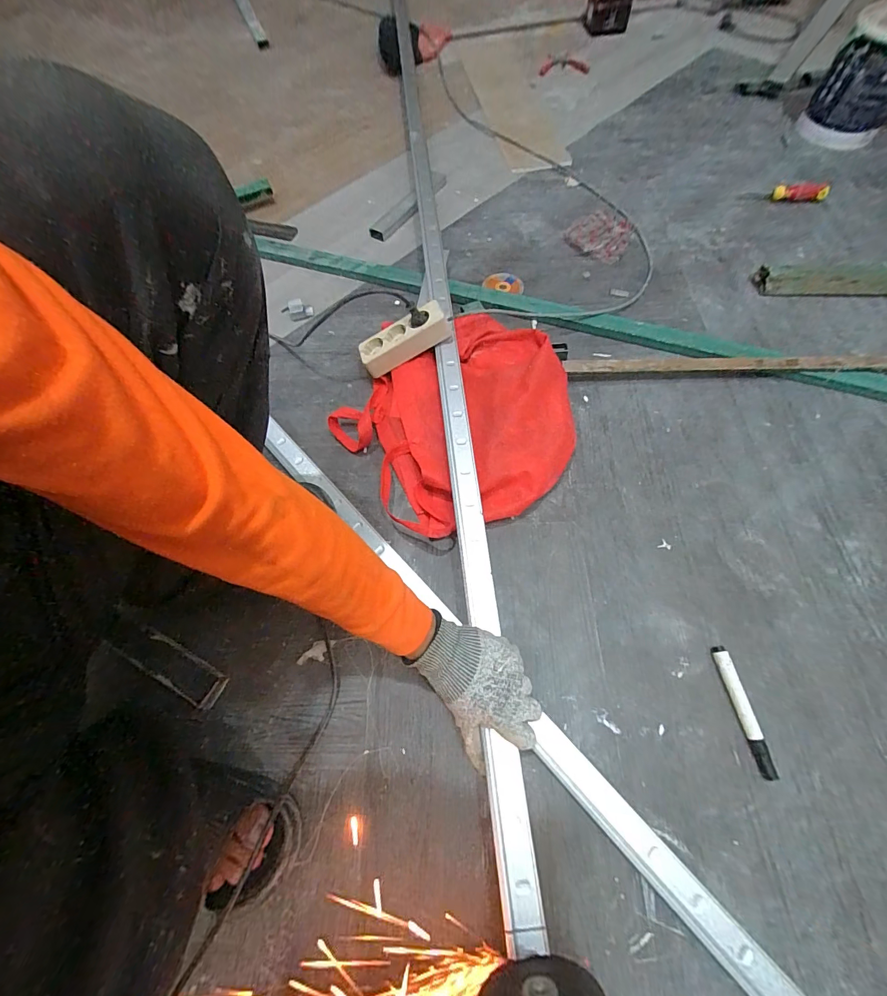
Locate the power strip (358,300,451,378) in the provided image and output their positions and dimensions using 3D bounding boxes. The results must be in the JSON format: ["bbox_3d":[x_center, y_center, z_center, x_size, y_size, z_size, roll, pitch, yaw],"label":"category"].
[{"bbox_3d":[-0.066,-0.265,0.658,0.156,0.040,0.064,-24,66,15],"label":"power strip"}]

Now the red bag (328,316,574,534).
[{"bbox_3d":[0.024,-0.122,0.611,0.337,0.091,0.337,-30,69,-11],"label":"red bag"}]

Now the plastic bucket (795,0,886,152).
[{"bbox_3d":[0.939,-0.924,0.858,0.170,0.178,0.194,37,72,16],"label":"plastic bucket"}]

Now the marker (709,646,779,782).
[{"bbox_3d":[0.359,0.253,0.469,0.017,0.015,0.140,-10,66,-2],"label":"marker"}]

